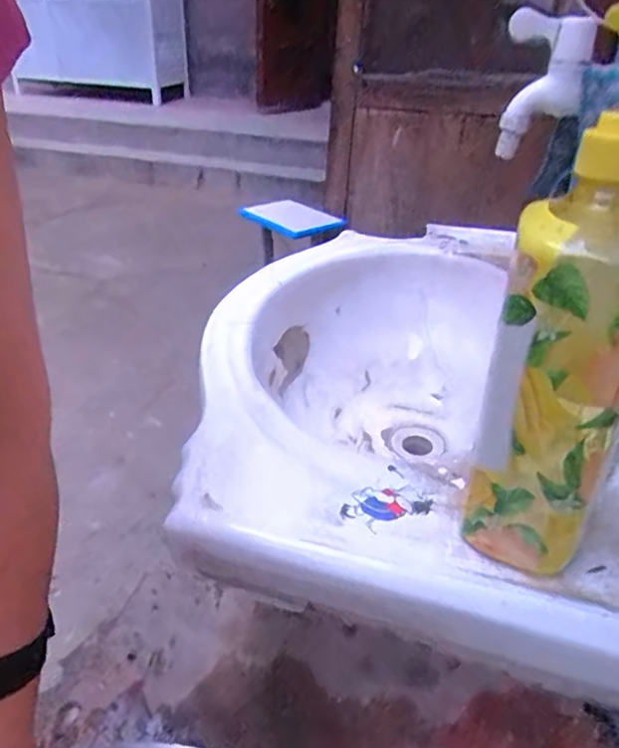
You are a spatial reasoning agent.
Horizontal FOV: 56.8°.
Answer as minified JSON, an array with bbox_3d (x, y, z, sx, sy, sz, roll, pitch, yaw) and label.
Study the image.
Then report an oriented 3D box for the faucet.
[{"bbox_3d":[0.175,-0.219,0.433,0.058,0.093,0.066,11,32,15],"label":"faucet"}]

